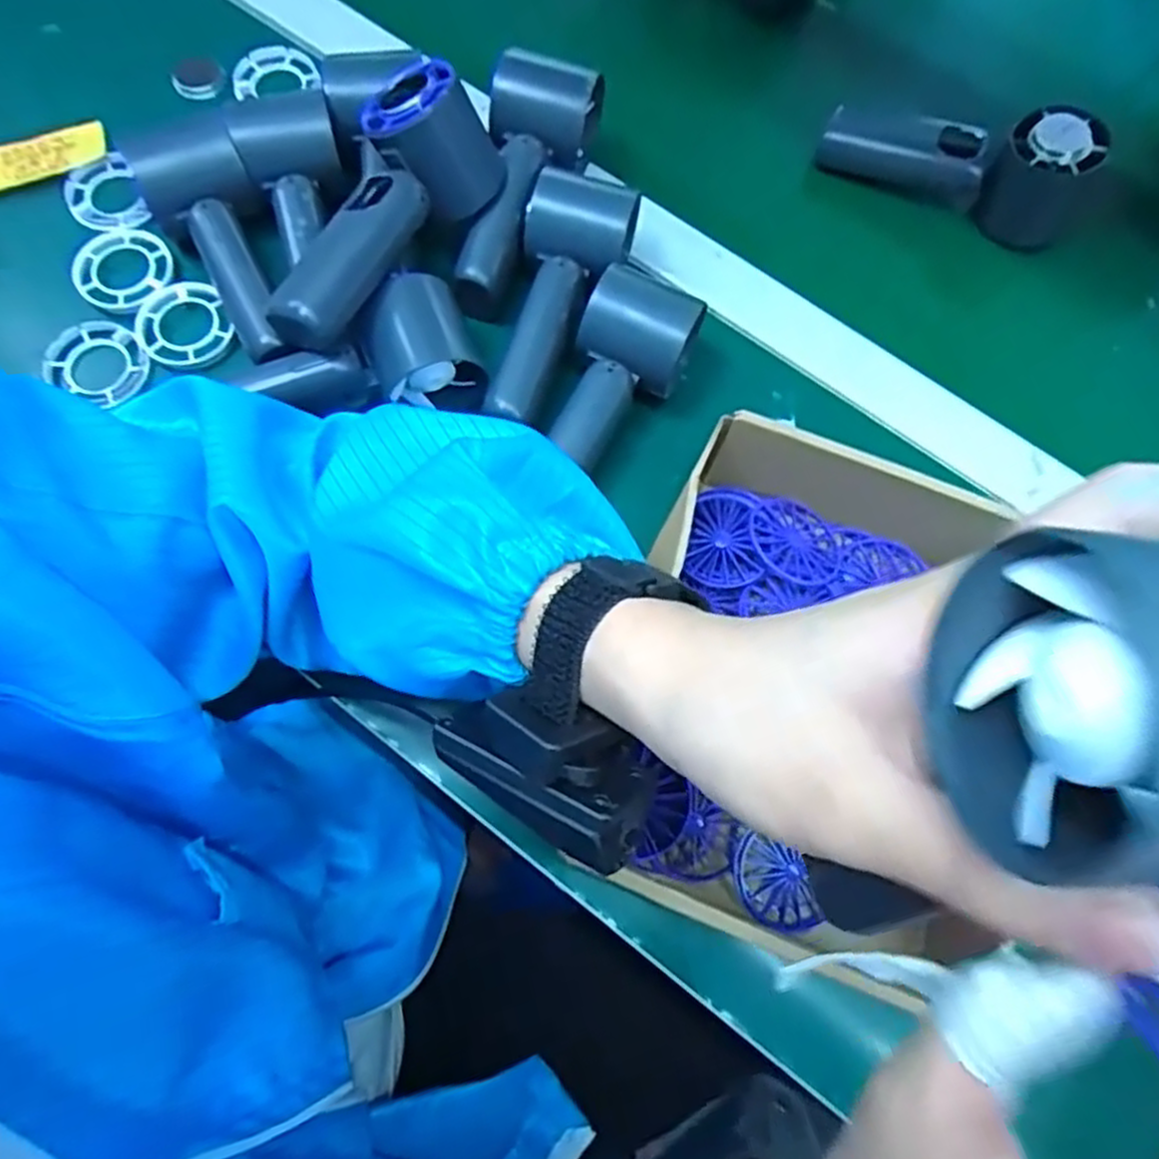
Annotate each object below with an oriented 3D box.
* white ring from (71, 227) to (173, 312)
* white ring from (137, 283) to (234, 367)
[{"bbox_3d":[-0.246,-0.167,0.409,0.050,0.010,0.046,1,73,-2],"label":"white ring"},{"bbox_3d":[-0.210,-0.134,0.404,0.047,0.011,0.043,1,73,-2],"label":"white ring"}]

